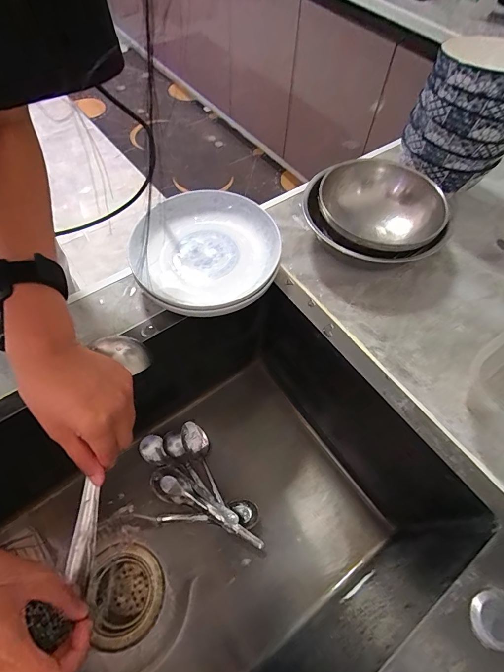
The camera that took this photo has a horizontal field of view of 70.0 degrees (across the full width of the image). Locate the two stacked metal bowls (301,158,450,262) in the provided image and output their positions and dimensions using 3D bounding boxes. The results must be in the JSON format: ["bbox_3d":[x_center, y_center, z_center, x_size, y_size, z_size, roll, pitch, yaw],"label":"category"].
[{"bbox_3d":[0.158,-0.146,0.471,0.171,0.081,0.171,1,59,-2],"label":"two stacked metal bowls"}]

